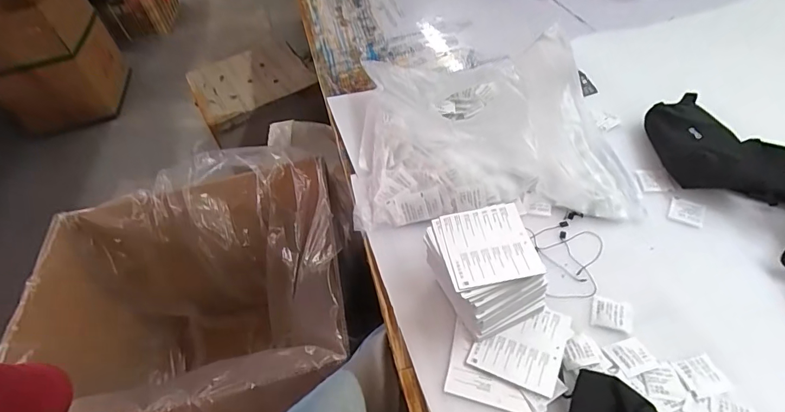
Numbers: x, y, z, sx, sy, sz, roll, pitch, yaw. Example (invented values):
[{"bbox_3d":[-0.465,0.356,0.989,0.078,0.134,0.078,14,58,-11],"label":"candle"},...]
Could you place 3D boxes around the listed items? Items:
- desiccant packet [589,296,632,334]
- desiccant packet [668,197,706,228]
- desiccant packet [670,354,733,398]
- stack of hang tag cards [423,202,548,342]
[{"bbox_3d":[0.249,0.122,0.471,0.043,0.004,0.040,9,51,16],"label":"desiccant packet"},{"bbox_3d":[0.393,0.008,0.554,0.040,0.004,0.043,21,55,25],"label":"desiccant packet"},{"bbox_3d":[0.311,0.170,0.415,0.043,0.004,0.038,-15,48,-4],"label":"desiccant packet"},{"bbox_3d":[0.107,0.075,0.481,0.108,0.085,0.116,-18,49,-7],"label":"stack of hang tag cards"}]

